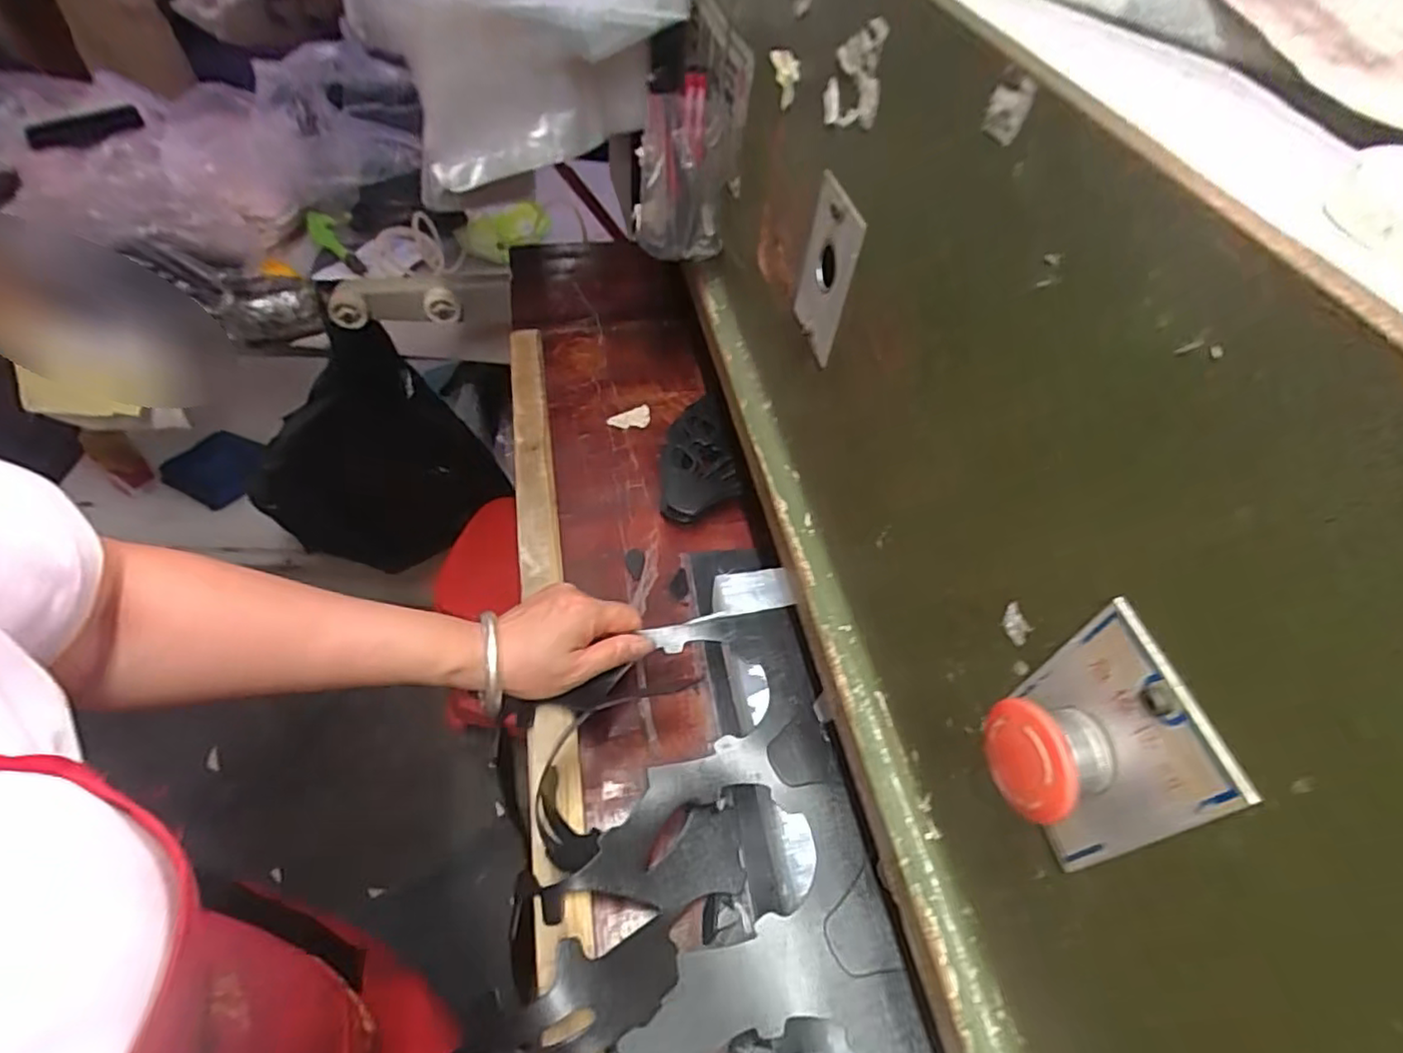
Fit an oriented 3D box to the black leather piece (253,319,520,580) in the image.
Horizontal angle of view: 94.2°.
[{"bbox_3d":[-0.505,-0.091,1.014,0.345,0.432,0.065,-13,55,-12],"label":"black leather piece"}]

